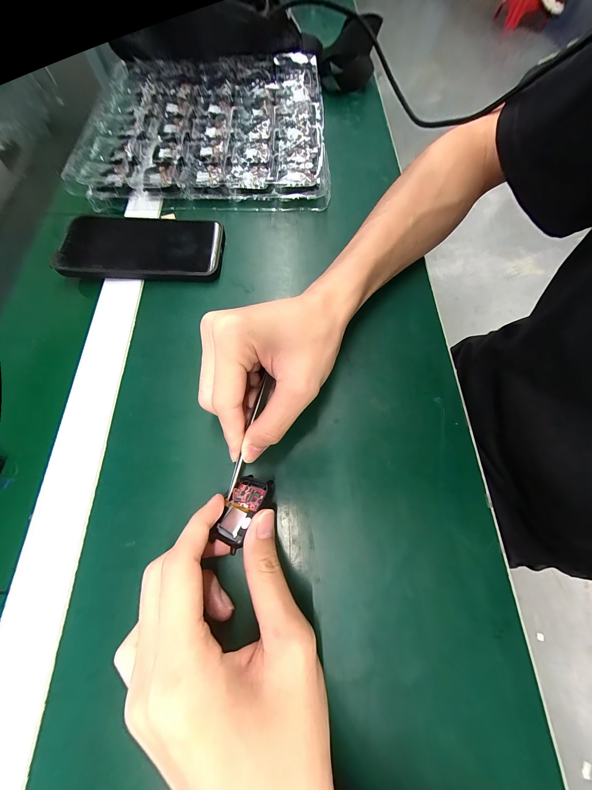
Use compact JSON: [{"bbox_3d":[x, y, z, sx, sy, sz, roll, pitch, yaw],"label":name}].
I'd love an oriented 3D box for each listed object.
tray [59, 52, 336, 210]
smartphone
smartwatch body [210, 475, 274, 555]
[{"bbox_3d":[-0.113,-0.351,0.342,0.307,0.033,0.276,2,69,-1],"label":"tray"},{"bbox_3d":[-0.161,-0.157,0.274,0.162,0.017,0.080,1,69,-1],"label":"smartphone"},{"bbox_3d":[-0.037,0.079,0.180,0.032,0.008,0.048,-4,42,38],"label":"smartwatch body"}]

